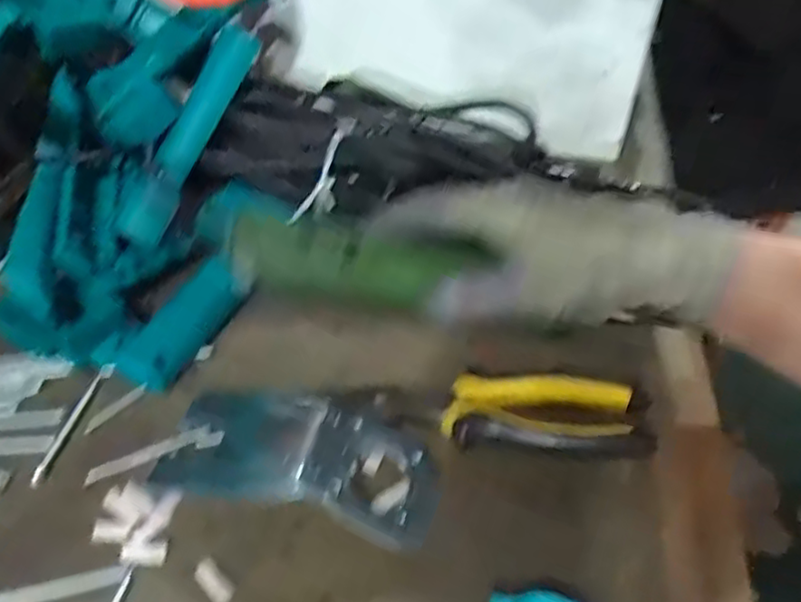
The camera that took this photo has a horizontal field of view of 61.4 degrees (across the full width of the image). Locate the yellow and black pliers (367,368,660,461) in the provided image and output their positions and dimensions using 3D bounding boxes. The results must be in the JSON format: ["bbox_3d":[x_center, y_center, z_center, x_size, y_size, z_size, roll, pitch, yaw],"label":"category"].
[{"bbox_3d":[0.060,0.060,0.354,0.140,0.018,0.045,3,43,1],"label":"yellow and black pliers"}]

